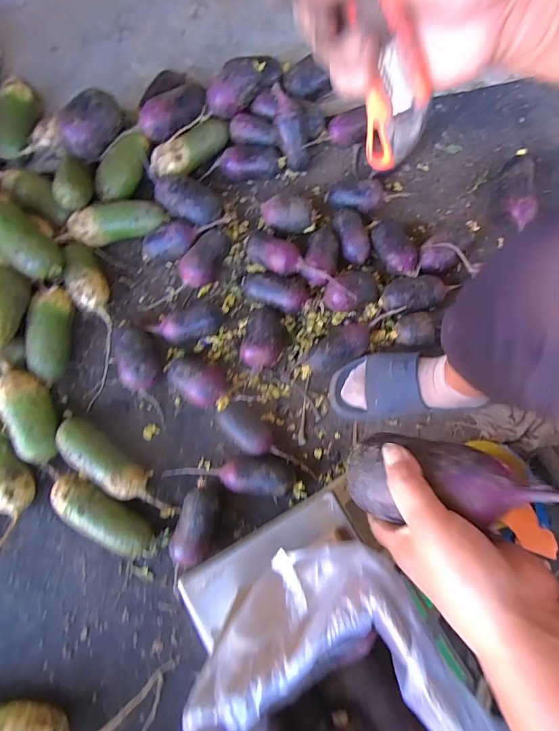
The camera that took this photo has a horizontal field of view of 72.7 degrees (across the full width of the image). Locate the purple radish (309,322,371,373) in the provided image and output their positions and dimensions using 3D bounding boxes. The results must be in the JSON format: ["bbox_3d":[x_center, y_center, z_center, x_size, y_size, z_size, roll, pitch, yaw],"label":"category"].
[{"bbox_3d":[0.104,-0.029,0.648,0.118,0.050,0.060,-37,77,-7],"label":"purple radish"}]

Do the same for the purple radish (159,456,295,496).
[{"bbox_3d":[-0.080,0.171,0.609,0.208,0.053,0.059,3,76,3],"label":"purple radish"}]

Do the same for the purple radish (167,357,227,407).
[{"bbox_3d":[-0.139,0.025,0.642,0.104,0.054,0.075,24,78,8],"label":"purple radish"}]

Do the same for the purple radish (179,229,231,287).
[{"bbox_3d":[-0.132,-0.197,0.681,0.056,0.055,0.120,32,79,9],"label":"purple radish"}]

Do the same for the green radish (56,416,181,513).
[{"bbox_3d":[-0.267,0.170,0.613,0.227,0.056,0.064,37,80,10],"label":"green radish"}]

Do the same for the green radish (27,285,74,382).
[{"bbox_3d":[-0.400,-0.058,0.655,0.058,0.054,0.162,3,76,3],"label":"green radish"}]

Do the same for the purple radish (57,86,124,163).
[{"bbox_3d":[-0.342,-0.441,0.693,0.067,0.073,0.124,37,80,11],"label":"purple radish"}]

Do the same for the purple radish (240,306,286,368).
[{"bbox_3d":[-0.027,-0.049,0.655,0.069,0.058,0.110,12,77,5],"label":"purple radish"}]

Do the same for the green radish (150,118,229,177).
[{"bbox_3d":[-0.171,-0.422,0.732,0.172,0.052,0.054,-42,78,-8],"label":"green radish"}]

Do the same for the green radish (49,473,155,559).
[{"bbox_3d":[-0.279,0.237,0.599,0.176,0.056,0.068,35,80,9],"label":"green radish"}]

